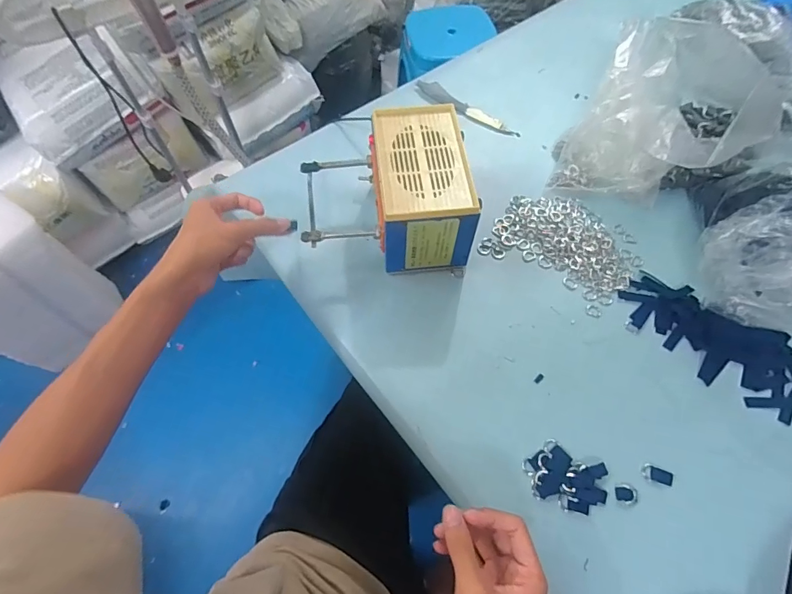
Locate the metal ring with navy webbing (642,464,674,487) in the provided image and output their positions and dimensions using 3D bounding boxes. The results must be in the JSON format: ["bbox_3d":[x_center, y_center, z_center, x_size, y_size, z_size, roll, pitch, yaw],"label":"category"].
[{"bbox_3d":[0.278,0.189,0.456,0.029,0.006,0.017,15,62,9],"label":"metal ring with navy webbing"}]

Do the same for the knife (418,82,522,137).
[{"bbox_3d":[0.118,-0.321,0.733,0.197,0.019,0.038,36,67,19],"label":"knife"}]

